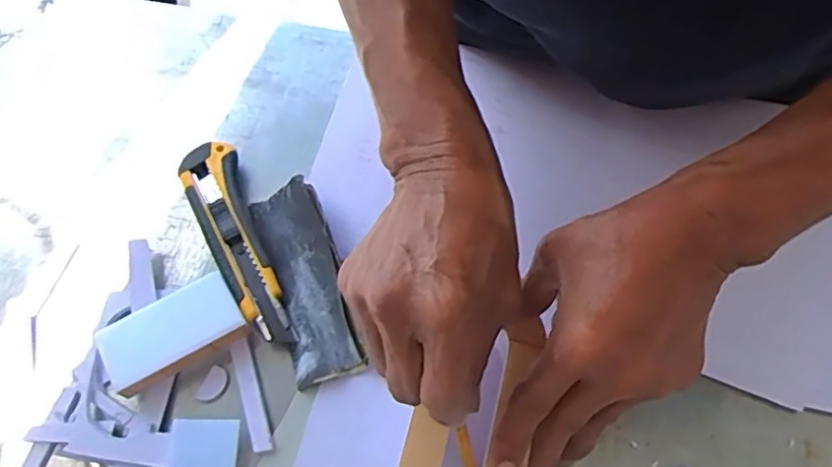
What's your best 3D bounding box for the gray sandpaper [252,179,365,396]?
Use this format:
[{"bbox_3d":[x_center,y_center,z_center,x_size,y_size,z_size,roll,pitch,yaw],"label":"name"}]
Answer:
[{"bbox_3d":[-0.072,0.027,0.417,0.046,0.023,0.136,-18,65,-7],"label":"gray sandpaper"}]

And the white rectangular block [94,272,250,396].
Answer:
[{"bbox_3d":[-0.148,0.063,0.396,0.080,0.020,0.046,-28,66,-12],"label":"white rectangular block"}]

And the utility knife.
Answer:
[{"bbox_3d":[-0.121,0.001,0.435,0.036,0.019,0.147,-25,66,-10],"label":"utility knife"}]

